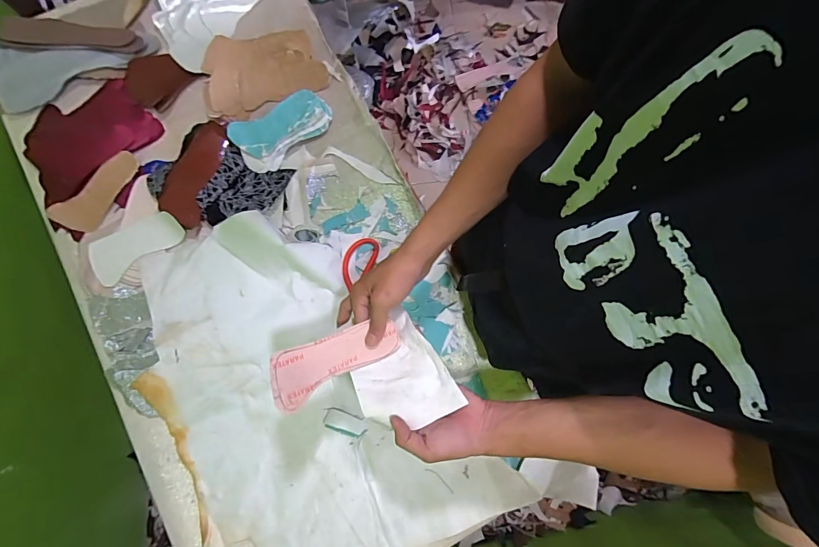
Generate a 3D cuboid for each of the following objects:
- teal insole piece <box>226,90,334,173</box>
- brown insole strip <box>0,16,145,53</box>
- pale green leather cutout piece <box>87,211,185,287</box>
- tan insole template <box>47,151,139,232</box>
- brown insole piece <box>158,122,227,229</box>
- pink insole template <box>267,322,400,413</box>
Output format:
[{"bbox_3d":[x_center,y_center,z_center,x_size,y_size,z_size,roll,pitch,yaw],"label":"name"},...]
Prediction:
[{"bbox_3d":[-0.227,-0.263,0.695,0.177,0.032,0.088,-32,81,-5],"label":"teal insole piece"},{"bbox_3d":[-0.619,-0.443,0.708,0.229,0.013,0.068,-2,78,-9],"label":"brown insole strip"},{"bbox_3d":[-0.470,-0.049,0.655,0.156,0.007,0.068,-36,113,-7],"label":"pale green leather cutout piece"},{"bbox_3d":[-0.550,-0.143,0.686,0.166,0.006,0.068,-46,107,-8],"label":"tan insole template"},{"bbox_3d":[-0.377,-0.178,0.672,0.063,0.026,0.186,16,80,3],"label":"brown insole piece"},{"bbox_3d":[-0.085,0.100,0.454,0.156,0.024,0.062,-19,79,-27],"label":"pink insole template"}]

